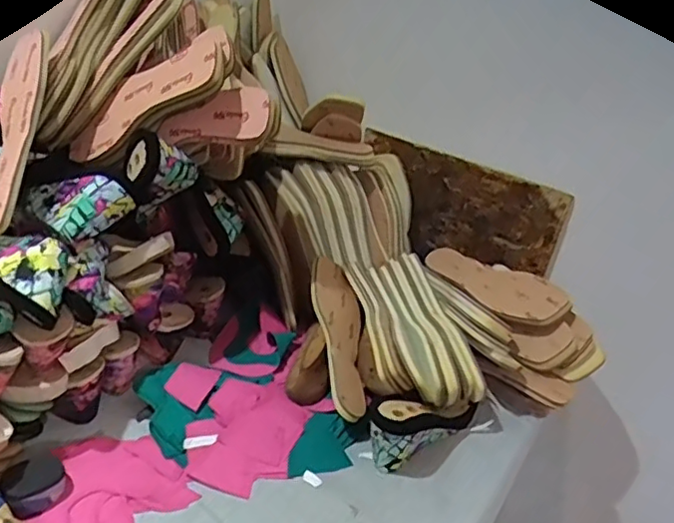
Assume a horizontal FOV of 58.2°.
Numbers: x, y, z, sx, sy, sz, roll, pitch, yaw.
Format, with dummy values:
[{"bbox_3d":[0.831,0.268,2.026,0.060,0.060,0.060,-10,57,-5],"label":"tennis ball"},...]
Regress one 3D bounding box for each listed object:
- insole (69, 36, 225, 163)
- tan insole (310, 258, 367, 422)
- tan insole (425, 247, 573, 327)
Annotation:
[{"bbox_3d":[-0.224,-0.182,0.691,0.016,0.237,0.070,17,54,-57],"label":"insole"},{"bbox_3d":[0.005,0.101,0.827,0.069,0.041,0.241,-1,55,-12],"label":"tan insole"},{"bbox_3d":[0.226,0.031,0.887,0.079,0.025,0.227,-38,39,-14],"label":"tan insole"}]

